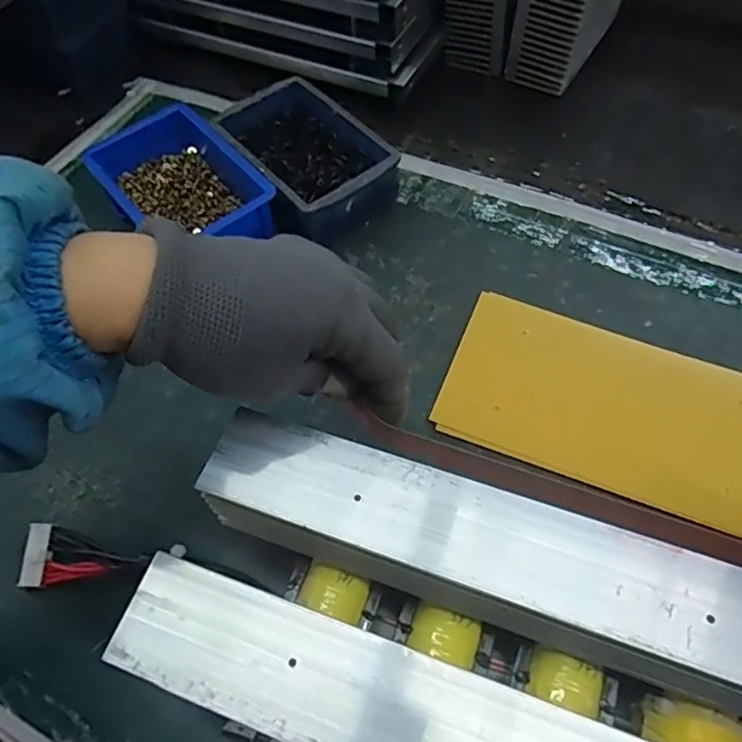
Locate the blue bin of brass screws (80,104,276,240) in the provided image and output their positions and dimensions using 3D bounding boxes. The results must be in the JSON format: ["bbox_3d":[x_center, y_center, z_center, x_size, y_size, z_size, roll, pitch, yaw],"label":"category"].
[{"bbox_3d":[-0.151,-0.144,0.484,0.105,0.052,0.147,-33,64,-16],"label":"blue bin of brass screws"}]

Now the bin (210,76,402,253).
[{"bbox_3d":[-0.053,-0.171,0.493,0.105,0.052,0.148,-31,63,-15],"label":"bin"}]

